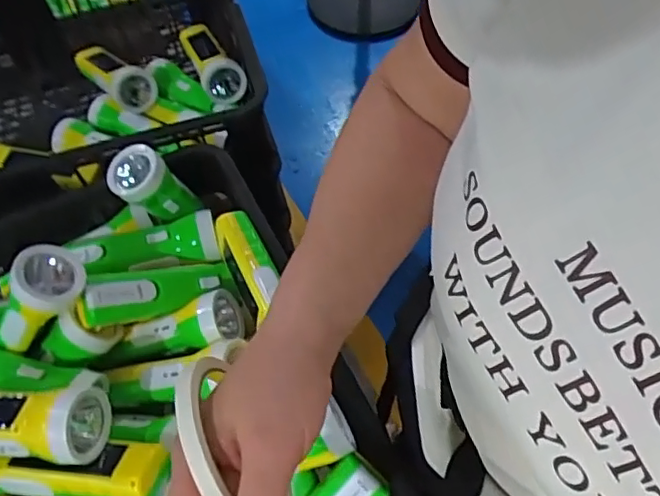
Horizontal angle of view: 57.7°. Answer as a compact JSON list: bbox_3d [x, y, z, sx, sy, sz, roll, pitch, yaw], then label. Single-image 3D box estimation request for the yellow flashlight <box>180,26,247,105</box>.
[{"bbox_3d":[-0.167,-0.268,0.843,0.055,0.048,0.194,-20,42,-9],"label":"yellow flashlight"}]

